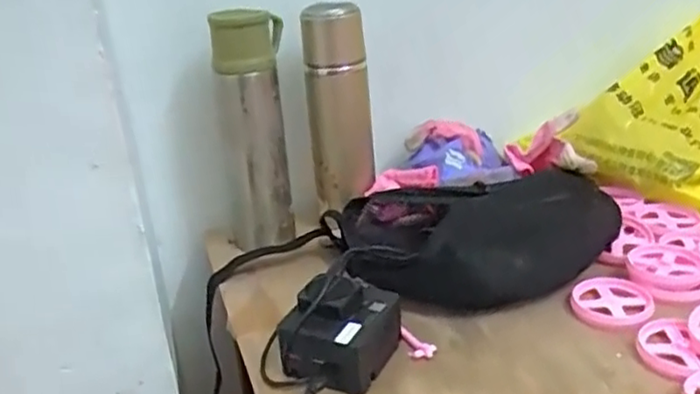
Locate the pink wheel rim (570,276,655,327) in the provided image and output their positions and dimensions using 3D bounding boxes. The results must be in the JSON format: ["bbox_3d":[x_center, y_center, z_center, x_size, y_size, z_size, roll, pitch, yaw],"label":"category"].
[{"bbox_3d":[0.220,0.087,0.570,0.064,0.011,0.060,2,24,19],"label":"pink wheel rim"}]

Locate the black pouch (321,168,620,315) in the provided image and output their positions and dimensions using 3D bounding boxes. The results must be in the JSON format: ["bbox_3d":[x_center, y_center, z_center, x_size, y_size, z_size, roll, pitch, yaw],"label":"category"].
[{"bbox_3d":[0.116,0.038,0.640,0.272,0.062,0.149,-5,23,2],"label":"black pouch"}]

